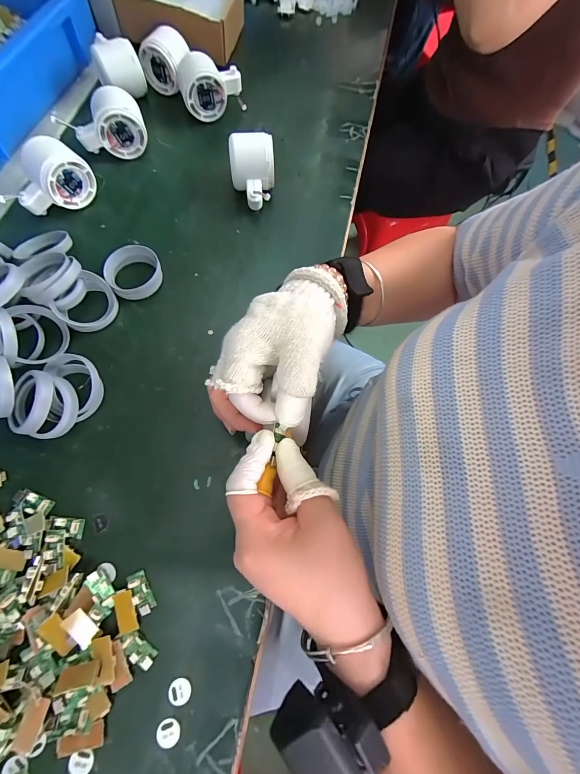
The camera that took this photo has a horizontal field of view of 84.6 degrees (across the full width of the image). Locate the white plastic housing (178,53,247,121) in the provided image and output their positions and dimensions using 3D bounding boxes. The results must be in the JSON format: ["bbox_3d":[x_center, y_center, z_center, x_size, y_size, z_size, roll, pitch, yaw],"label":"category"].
[{"bbox_3d":[-0.110,-0.423,0.452,0.085,0.064,0.053,-14,72,-7],"label":"white plastic housing"}]

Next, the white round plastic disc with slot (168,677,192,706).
[{"bbox_3d":[-0.085,0.235,0.246,0.016,0.004,0.017,1,70,-2],"label":"white round plastic disc with slot"}]

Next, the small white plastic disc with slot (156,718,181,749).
[{"bbox_3d":[-0.091,0.258,0.237,0.017,0.004,0.017,1,70,-2],"label":"small white plastic disc with slot"}]

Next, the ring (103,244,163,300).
[{"bbox_3d":[-0.175,-0.128,0.361,0.060,0.023,0.057,1,70,-2],"label":"ring"}]

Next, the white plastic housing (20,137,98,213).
[{"bbox_3d":[-0.280,-0.243,0.376,0.082,0.060,0.047,-36,76,-14],"label":"white plastic housing"}]

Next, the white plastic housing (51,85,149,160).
[{"bbox_3d":[-0.238,-0.332,0.410,0.101,0.062,0.048,-16,72,-8],"label":"white plastic housing"}]

